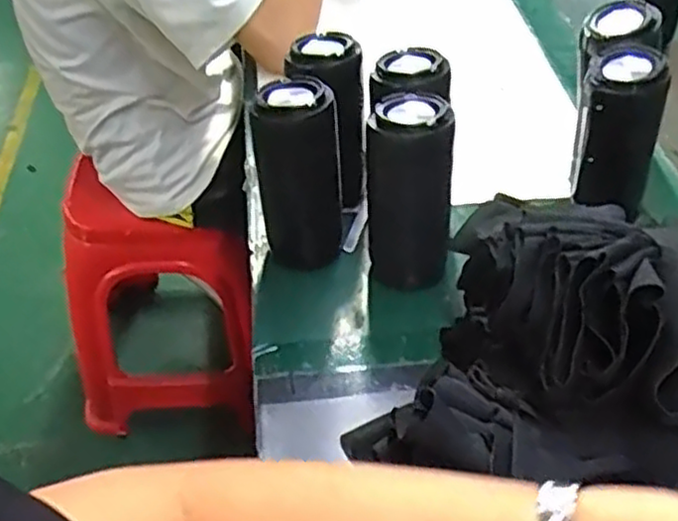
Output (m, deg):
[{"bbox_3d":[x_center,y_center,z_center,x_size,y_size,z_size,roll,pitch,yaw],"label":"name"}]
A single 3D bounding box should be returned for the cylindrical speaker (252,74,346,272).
[{"bbox_3d":[-0.029,-0.062,0.588,0.063,0.159,0.058,0,44,0],"label":"cylindrical speaker"}]

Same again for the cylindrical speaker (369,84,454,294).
[{"bbox_3d":[0.053,-0.050,0.555,0.060,0.148,0.054,-3,45,-4],"label":"cylindrical speaker"}]

